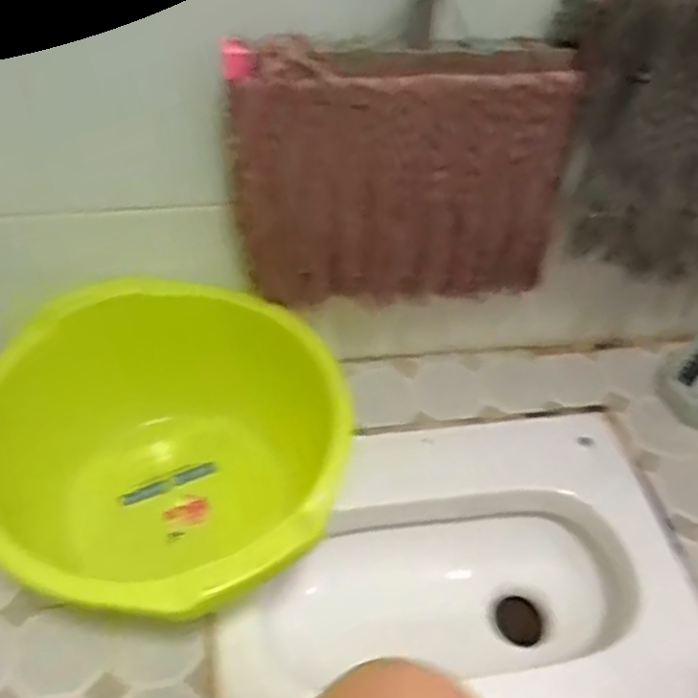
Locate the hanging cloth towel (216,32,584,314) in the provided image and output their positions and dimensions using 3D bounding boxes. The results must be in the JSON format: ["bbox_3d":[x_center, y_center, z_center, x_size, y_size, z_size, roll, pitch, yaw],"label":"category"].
[{"bbox_3d":[0.060,-0.177,0.780,0.360,0.309,0.051,-9,49,-10],"label":"hanging cloth towel"}]

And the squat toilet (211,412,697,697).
[{"bbox_3d":[0.125,0.318,0.902,0.555,0.175,0.410,-4,49,-6],"label":"squat toilet"}]

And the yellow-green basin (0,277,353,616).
[{"bbox_3d":[-0.204,0.132,0.790,0.383,0.214,0.357,1,48,-1],"label":"yellow-green basin"}]

